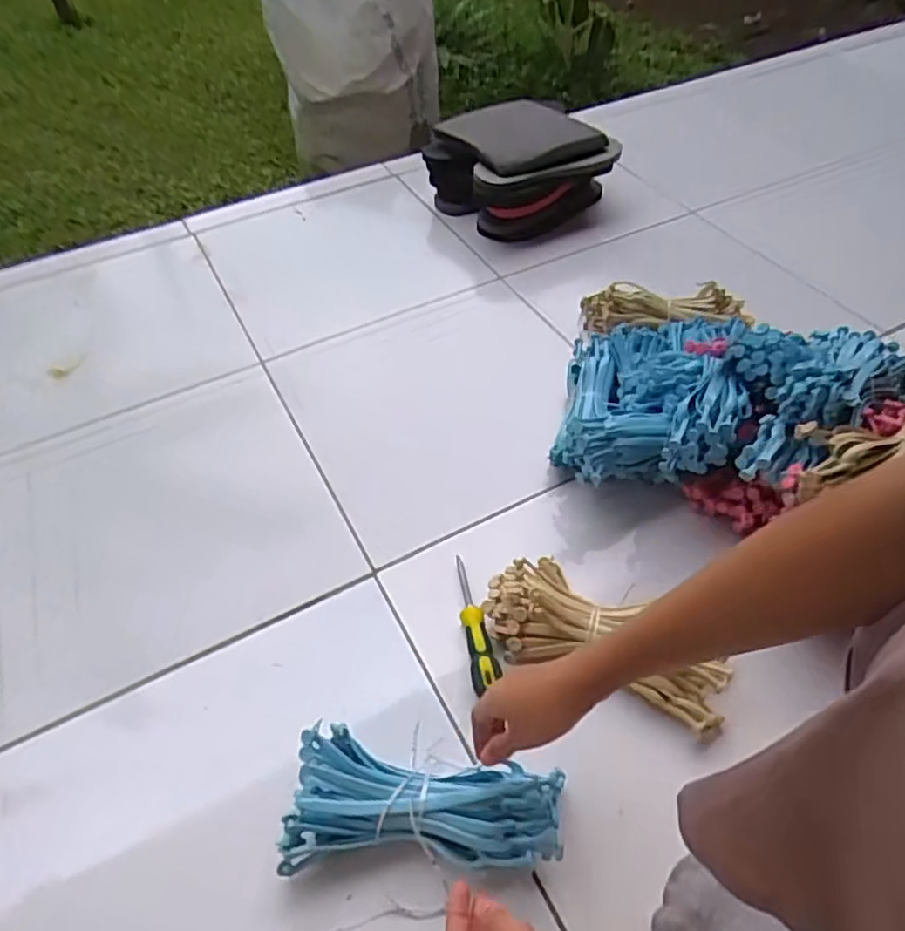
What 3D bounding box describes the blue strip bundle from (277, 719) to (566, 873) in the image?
[{"bbox_3d":[-0.022,0.273,0.523,0.214,0.043,0.090,5,50,1],"label":"blue strip bundle"}]

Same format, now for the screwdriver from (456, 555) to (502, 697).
[{"bbox_3d":[0.023,0.155,0.656,0.027,0.026,0.146,-8,50,-4],"label":"screwdriver"}]

